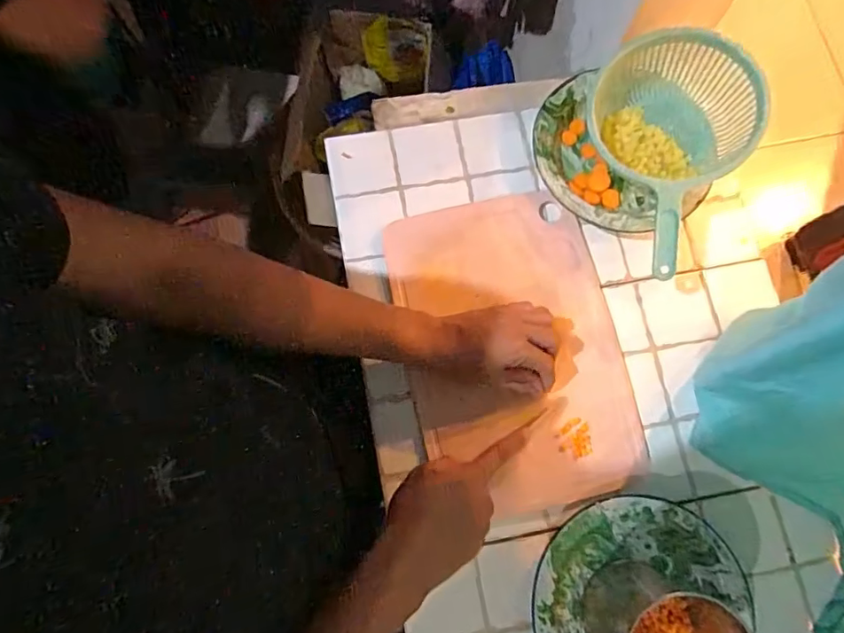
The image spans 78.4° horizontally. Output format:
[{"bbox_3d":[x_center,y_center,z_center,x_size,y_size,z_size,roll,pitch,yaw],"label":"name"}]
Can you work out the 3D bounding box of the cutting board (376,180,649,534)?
[{"bbox_3d":[0.102,0.034,0.583,0.236,0.021,0.348,-12,78,-3],"label":"cutting board"}]

